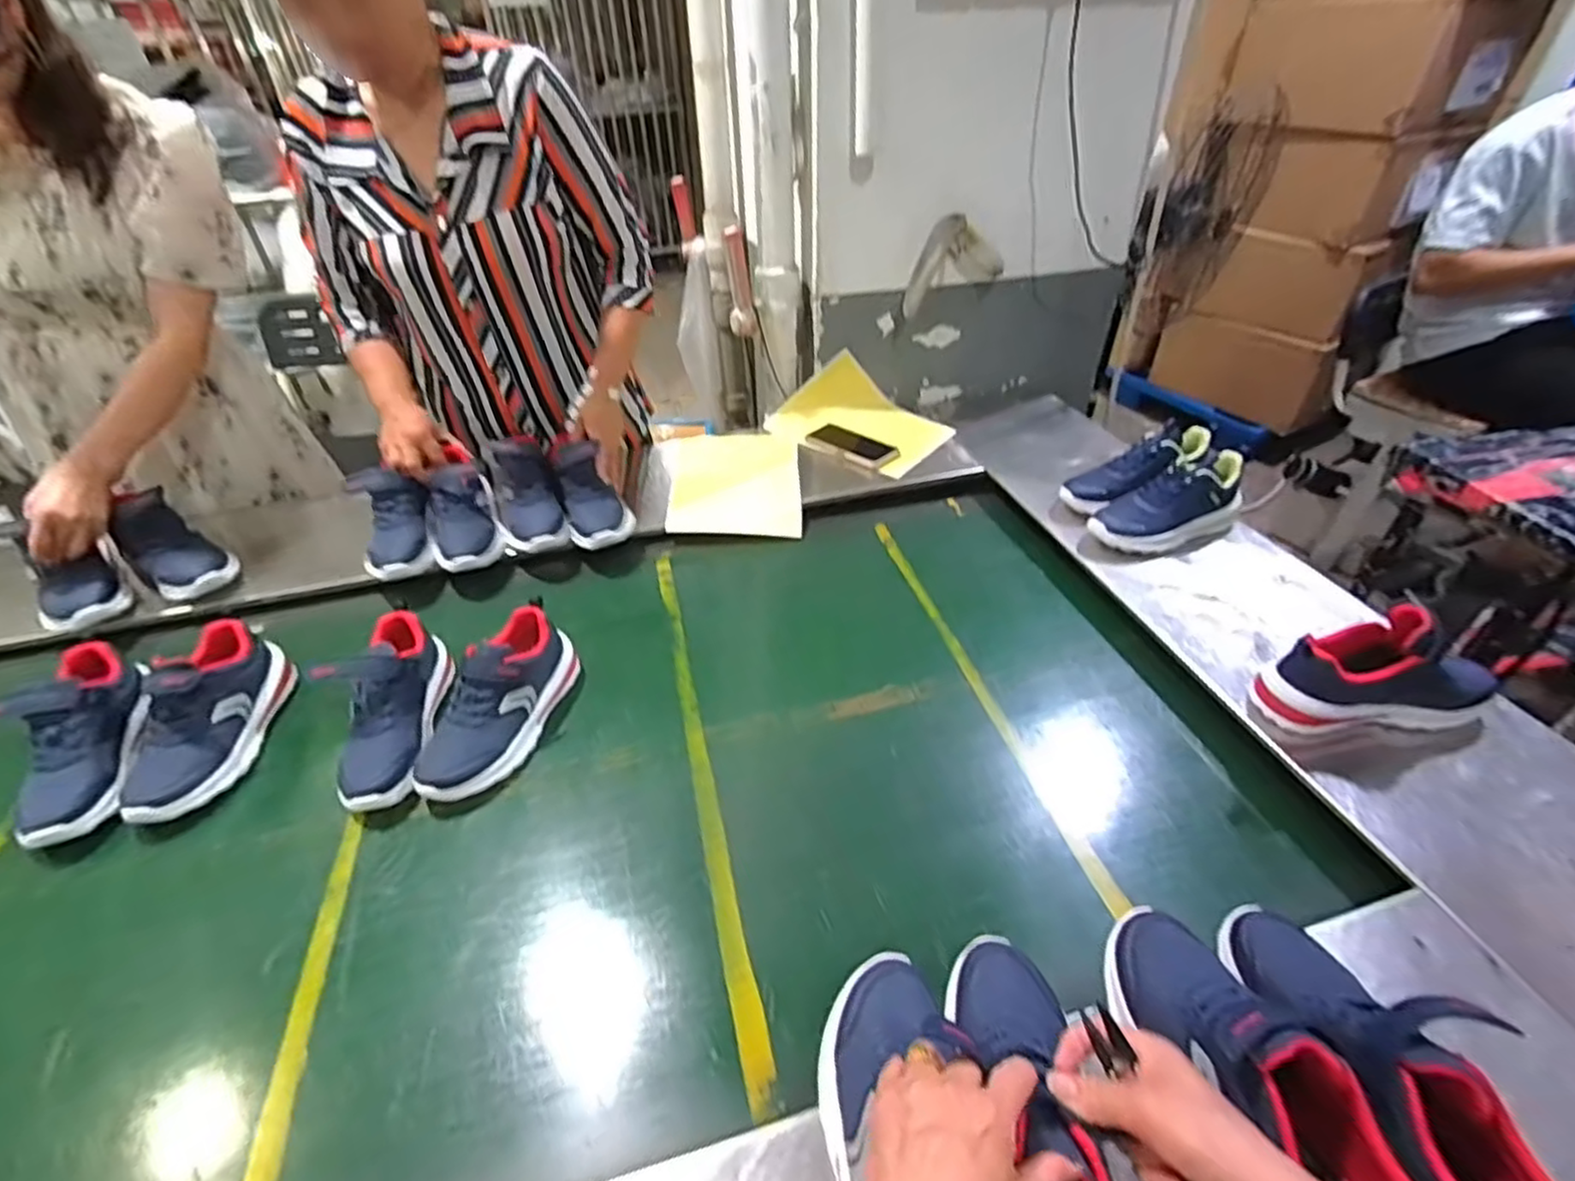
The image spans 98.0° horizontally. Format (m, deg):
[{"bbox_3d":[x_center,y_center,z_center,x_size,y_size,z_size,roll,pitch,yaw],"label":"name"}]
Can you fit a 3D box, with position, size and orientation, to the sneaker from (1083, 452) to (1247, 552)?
[{"bbox_3d":[0.549,-0.119,0.987,0.220,0.090,0.083,-22,42,-5],"label":"sneaker"}]

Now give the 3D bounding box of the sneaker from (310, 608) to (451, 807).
[{"bbox_3d":[-0.436,0.122,0.750,0.079,0.119,0.213,-8,40,-9],"label":"sneaker"}]

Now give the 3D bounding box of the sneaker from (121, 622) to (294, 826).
[{"bbox_3d":[-0.639,0.133,0.749,0.082,0.124,0.222,-2,39,-1],"label":"sneaker"}]

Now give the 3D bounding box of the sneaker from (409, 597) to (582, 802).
[{"bbox_3d":[-0.318,0.121,0.758,0.076,0.109,0.219,9,40,11],"label":"sneaker"}]

